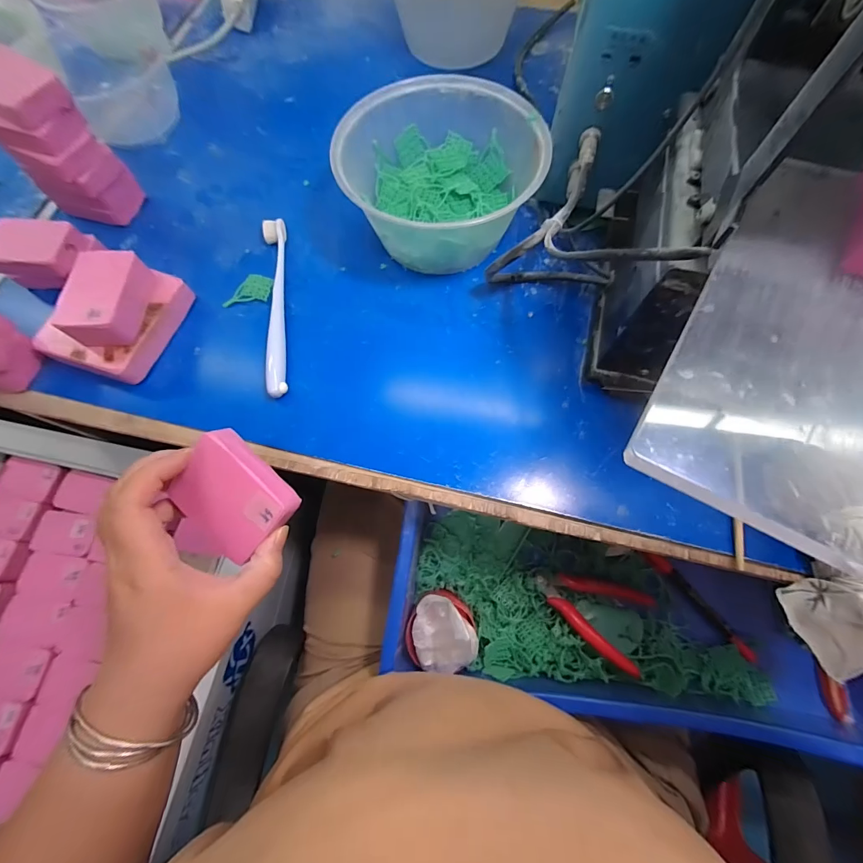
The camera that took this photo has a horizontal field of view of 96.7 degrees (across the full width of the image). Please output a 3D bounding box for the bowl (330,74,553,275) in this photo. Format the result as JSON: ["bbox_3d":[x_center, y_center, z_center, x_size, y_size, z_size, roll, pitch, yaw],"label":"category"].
[{"bbox_3d":[0.006,-0.215,0.335,0.165,0.076,0.146,-19,72,-5],"label":"bowl"}]

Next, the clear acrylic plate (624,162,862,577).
[{"bbox_3d":[0.158,-0.025,0.127,0.130,0.005,0.162,32,71,20],"label":"clear acrylic plate"}]

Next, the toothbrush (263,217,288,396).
[{"bbox_3d":[-0.135,-0.112,0.334,0.017,0.010,0.178,-9,71,-1],"label":"toothbrush"}]

